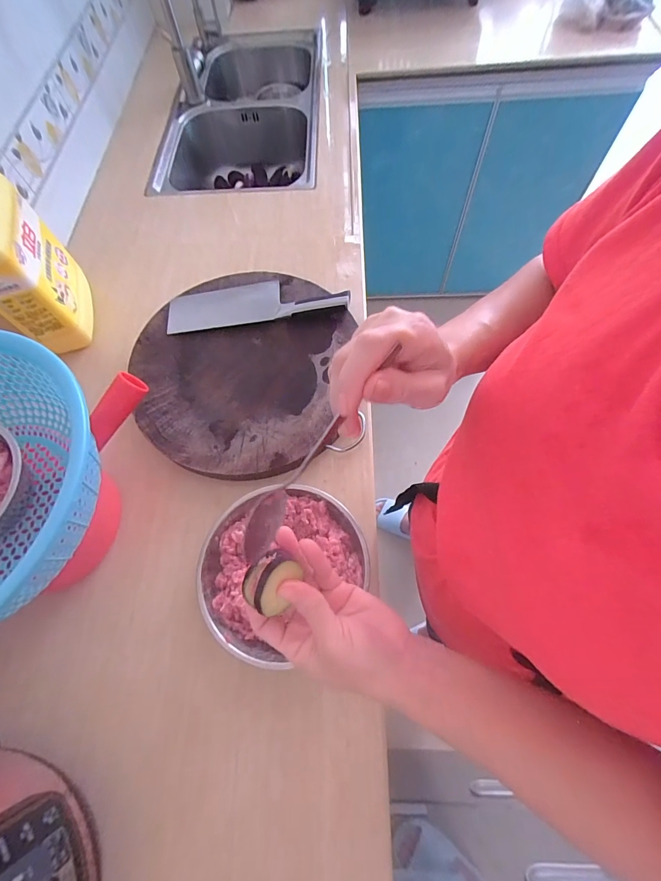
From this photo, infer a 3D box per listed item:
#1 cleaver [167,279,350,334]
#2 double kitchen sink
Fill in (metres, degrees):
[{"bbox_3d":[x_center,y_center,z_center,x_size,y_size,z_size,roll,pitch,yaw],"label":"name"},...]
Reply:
[{"bbox_3d":[-0.121,-0.229,0.590,0.289,0.030,0.078,-6,69,-1],"label":"cleaver"},{"bbox_3d":[-0.224,-0.844,1.017,0.385,0.191,0.716,-1,67,3],"label":"double kitchen sink"}]

